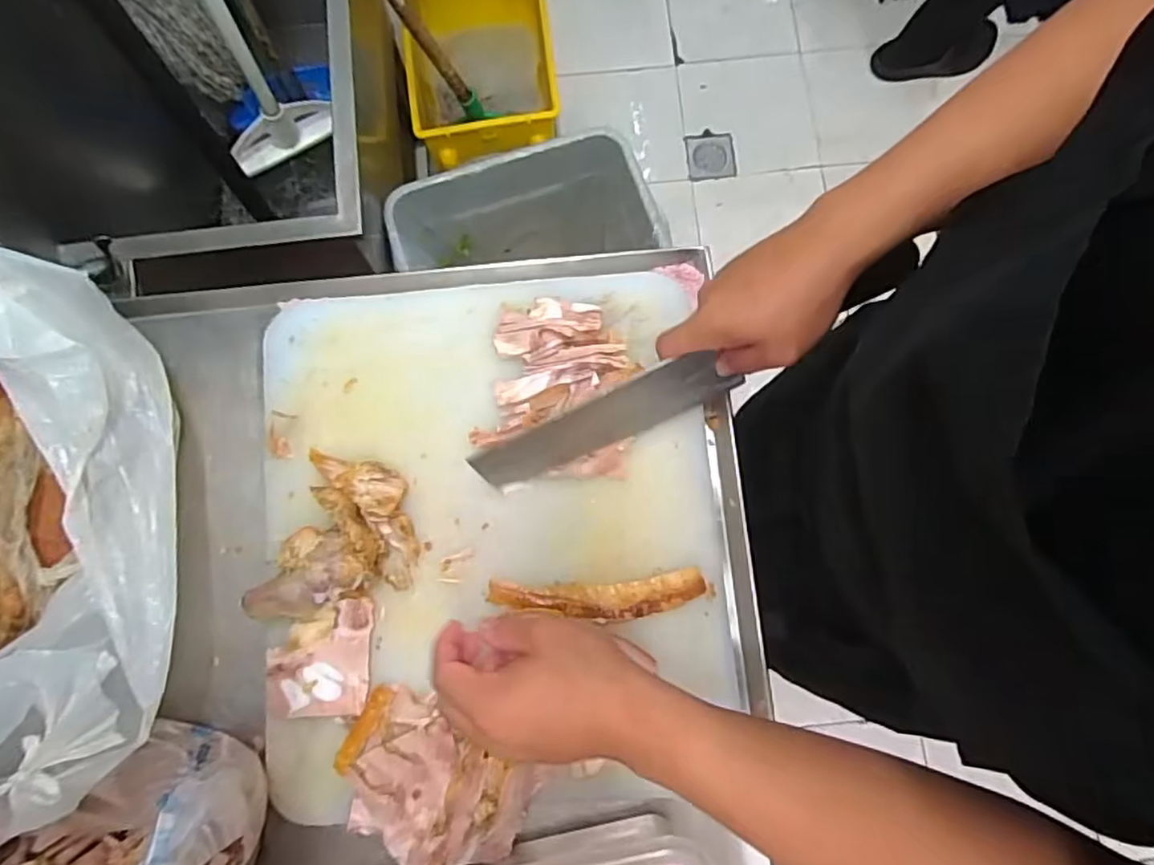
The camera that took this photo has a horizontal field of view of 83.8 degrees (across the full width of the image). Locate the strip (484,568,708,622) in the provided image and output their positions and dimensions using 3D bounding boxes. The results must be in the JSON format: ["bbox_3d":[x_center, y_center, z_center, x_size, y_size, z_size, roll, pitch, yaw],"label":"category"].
[{"bbox_3d":[0.014,0.123,0.477,0.156,0.021,0.033,-4,80,0],"label":"strip"}]

